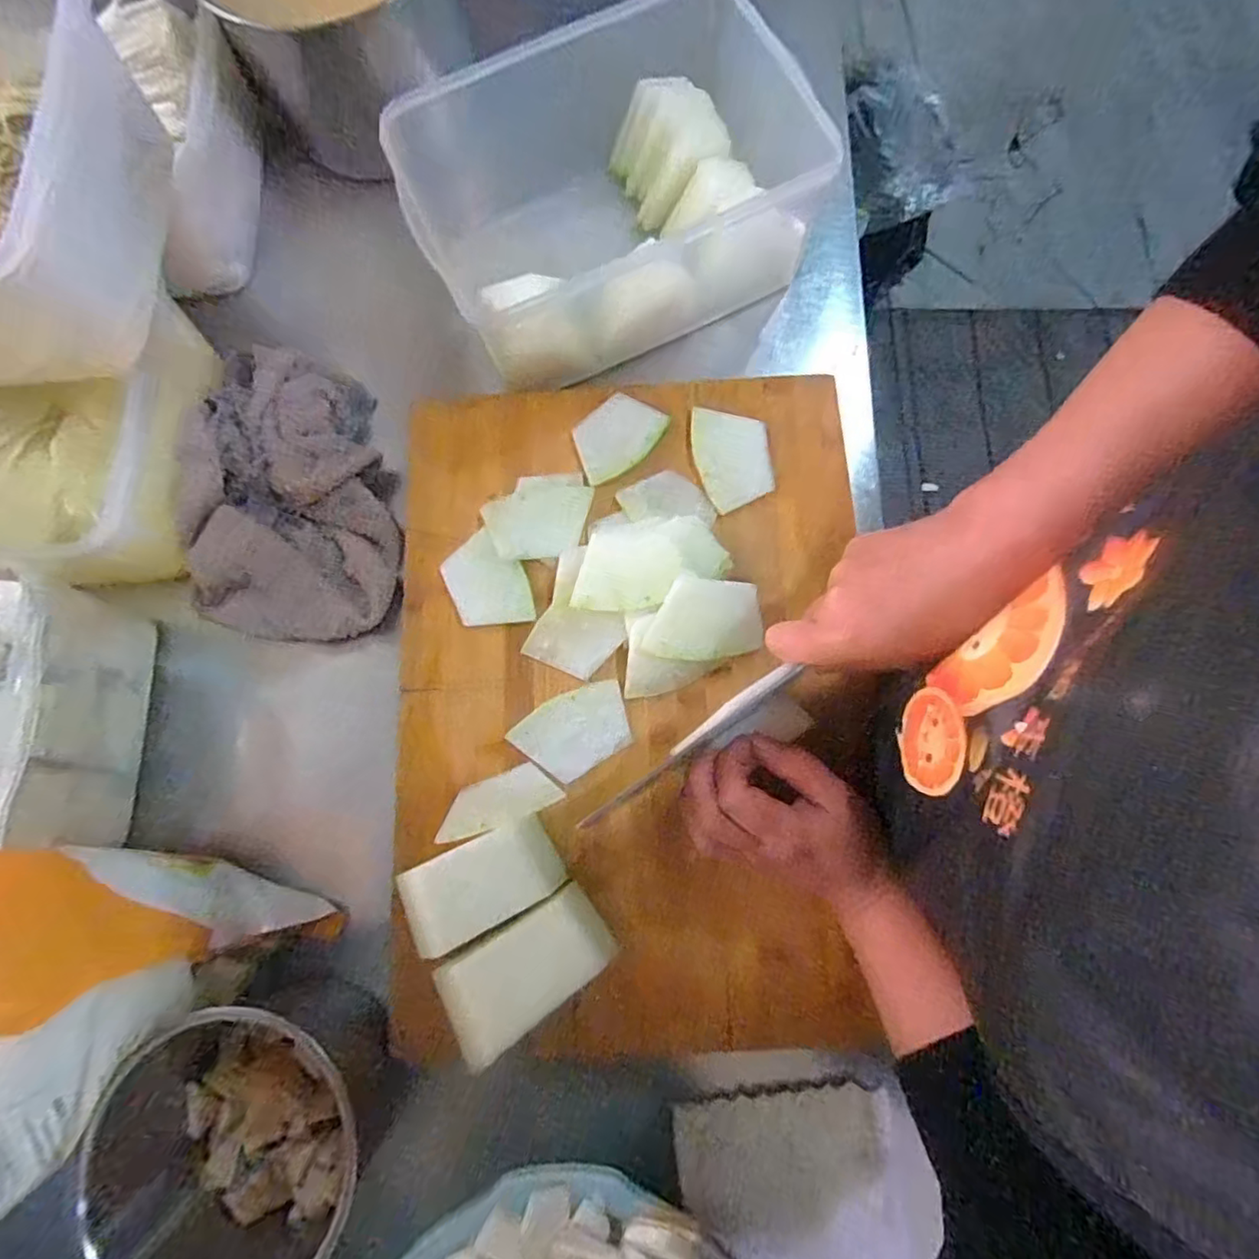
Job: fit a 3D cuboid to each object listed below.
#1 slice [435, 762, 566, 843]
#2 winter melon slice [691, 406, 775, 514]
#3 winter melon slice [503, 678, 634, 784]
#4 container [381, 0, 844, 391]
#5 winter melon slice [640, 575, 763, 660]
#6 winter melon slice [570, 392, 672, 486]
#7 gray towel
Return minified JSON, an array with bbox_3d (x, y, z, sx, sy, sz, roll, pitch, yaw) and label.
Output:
[{"bbox_3d":[-0.079,0.103,0.371,0.073,0.050,0.005,-17,115,-5],"label":"slice"},{"bbox_3d":[0.073,-0.121,0.434,0.053,0.006,0.074,-5,78,0],"label":"winter melon slice"},{"bbox_3d":[-0.035,0.066,0.402,0.073,0.005,0.050,-33,79,-6],"label":"winter melon slice"},{"bbox_3d":[-0.007,-0.313,0.456,0.289,0.099,0.188,-25,79,-4],"label":"container"},{"bbox_3d":[0.049,-0.006,0.398,0.074,0.004,0.053,7,94,-9],"label":"winter melon slice"},{"bbox_3d":[-0.009,-0.139,0.444,0.068,0.008,0.049,-42,80,-7],"label":"winter melon slice"},{"bbox_3d":[-0.239,-0.103,0.438,0.131,0.047,0.217,-6,78,0],"label":"gray towel"}]

